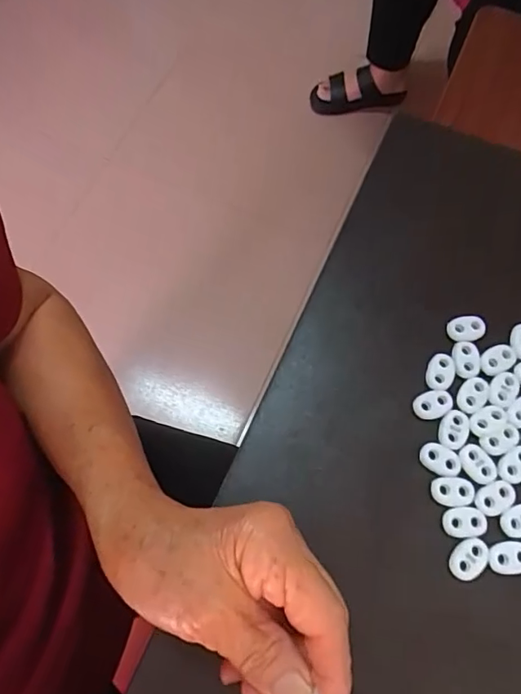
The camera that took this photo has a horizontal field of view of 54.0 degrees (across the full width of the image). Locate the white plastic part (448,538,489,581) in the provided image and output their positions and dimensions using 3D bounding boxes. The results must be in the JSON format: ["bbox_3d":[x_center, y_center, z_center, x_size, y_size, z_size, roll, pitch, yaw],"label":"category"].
[{"bbox_3d":[0.108,0.109,0.263,0.023,0.004,0.016,-35,72,-13],"label":"white plastic part"}]

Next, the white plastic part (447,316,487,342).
[{"bbox_3d":[0.125,-0.011,0.307,0.022,0.004,0.015,-3,68,-1],"label":"white plastic part"}]

